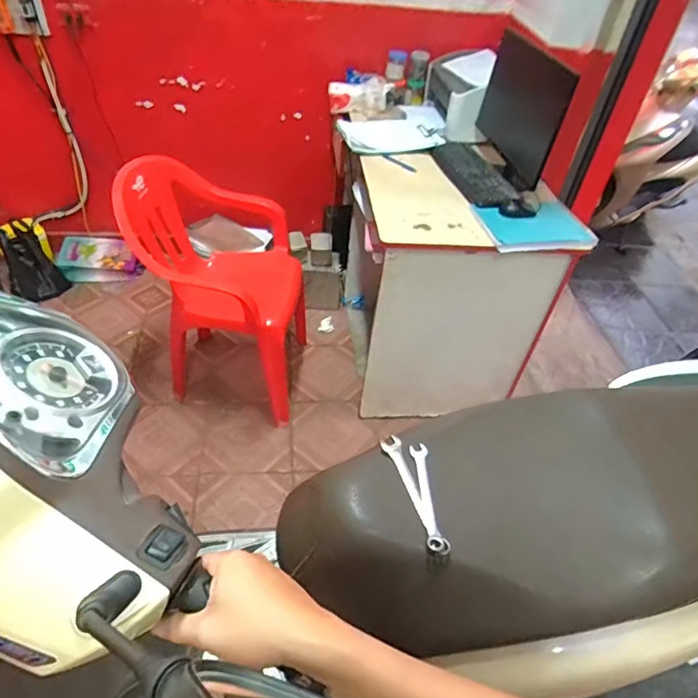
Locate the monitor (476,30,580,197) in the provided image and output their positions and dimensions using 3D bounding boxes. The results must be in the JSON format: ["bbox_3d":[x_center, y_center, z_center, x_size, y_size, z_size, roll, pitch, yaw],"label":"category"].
[{"bbox_3d":[0.538,-0.753,1.621,0.058,0.338,0.559,0,45,-7],"label":"monitor"}]

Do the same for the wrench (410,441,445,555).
[{"bbox_3d":[0.098,0.182,0.640,0.019,0.013,0.144,0,45,-7],"label":"wrench"}]

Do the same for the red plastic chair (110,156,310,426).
[{"bbox_3d":[-0.398,-0.191,1.647,0.493,0.703,0.531,3,44,-4],"label":"red plastic chair"}]

